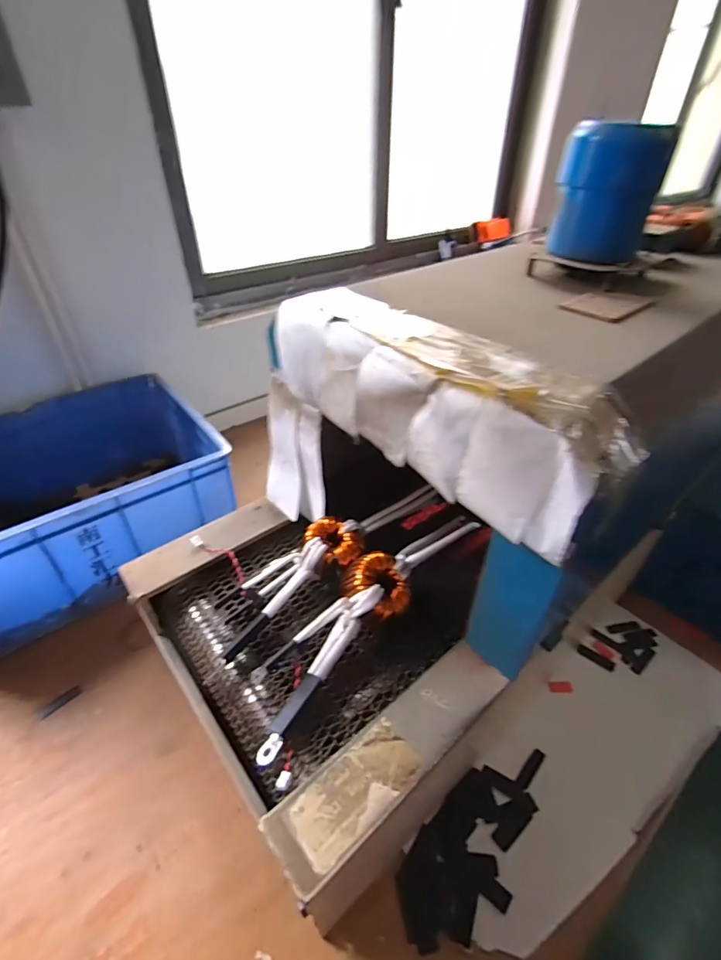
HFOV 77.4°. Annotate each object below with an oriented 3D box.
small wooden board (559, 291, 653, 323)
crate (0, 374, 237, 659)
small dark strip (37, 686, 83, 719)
[{"bbox_3d":[0.286,-0.200,0.515,0.093,0.008,0.069,-25,46,-27],"label":"small wooden board"},{"bbox_3d":[-0.562,0.033,0.876,0.524,0.220,0.397,-28,47,-30],"label":"crate"},{"bbox_3d":[-0.458,0.339,0.688,0.020,0.005,0.059,29,48,30],"label":"small dark strip"}]

